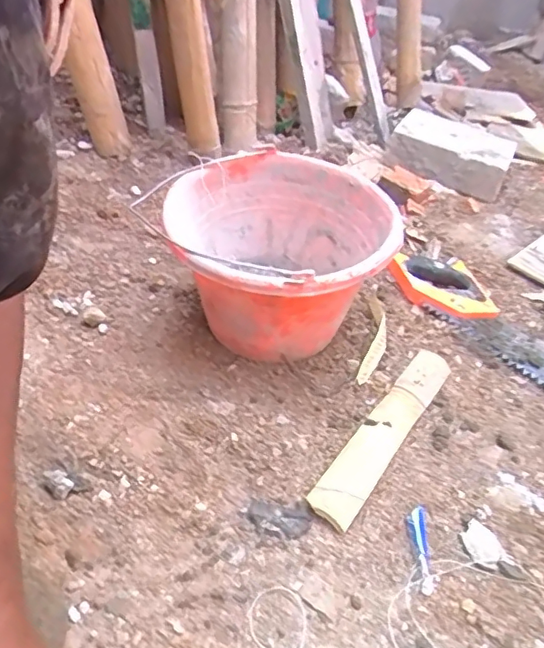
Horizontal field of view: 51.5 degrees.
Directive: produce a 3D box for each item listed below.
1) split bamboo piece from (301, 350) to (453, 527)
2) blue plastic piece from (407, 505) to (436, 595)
[{"bbox_3d":[0.118,0.102,0.569,0.044,0.019,0.256,30,43,22],"label":"split bamboo piece"},{"bbox_3d":[0.126,0.188,0.475,0.015,0.011,0.072,7,39,-5],"label":"blue plastic piece"}]

